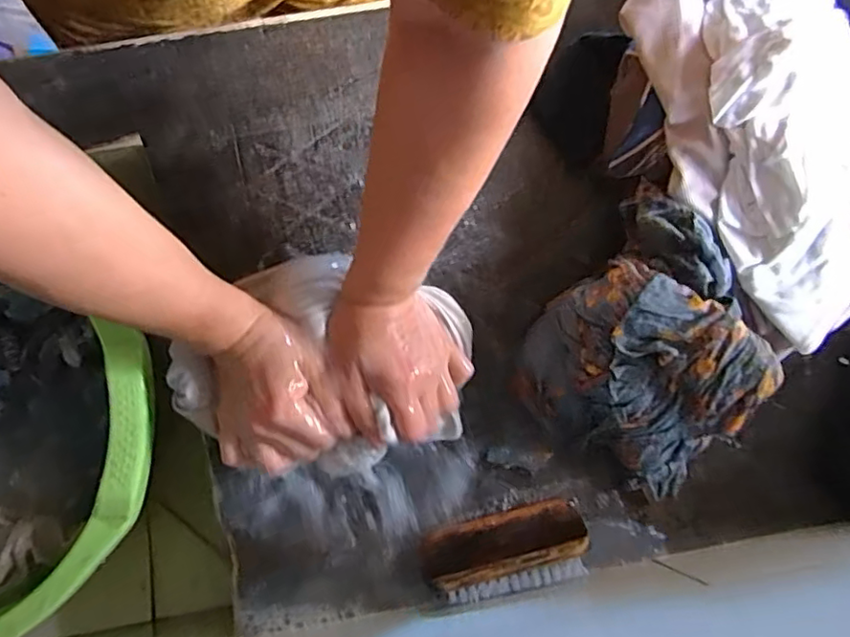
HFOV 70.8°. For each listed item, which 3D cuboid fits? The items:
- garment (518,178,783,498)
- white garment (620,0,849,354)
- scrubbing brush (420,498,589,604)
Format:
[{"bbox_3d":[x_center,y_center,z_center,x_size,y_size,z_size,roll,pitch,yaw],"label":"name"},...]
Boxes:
[{"bbox_3d":[0.175,0.026,0.464,0.172,0.101,0.190,33,78,7],"label":"garment"},{"bbox_3d":[0.257,-0.139,0.441,0.148,0.088,0.282,-31,79,-8],"label":"white garment"},{"bbox_3d":[0.064,0.182,0.463,0.130,0.044,0.058,-13,77,-4],"label":"scrubbing brush"}]

